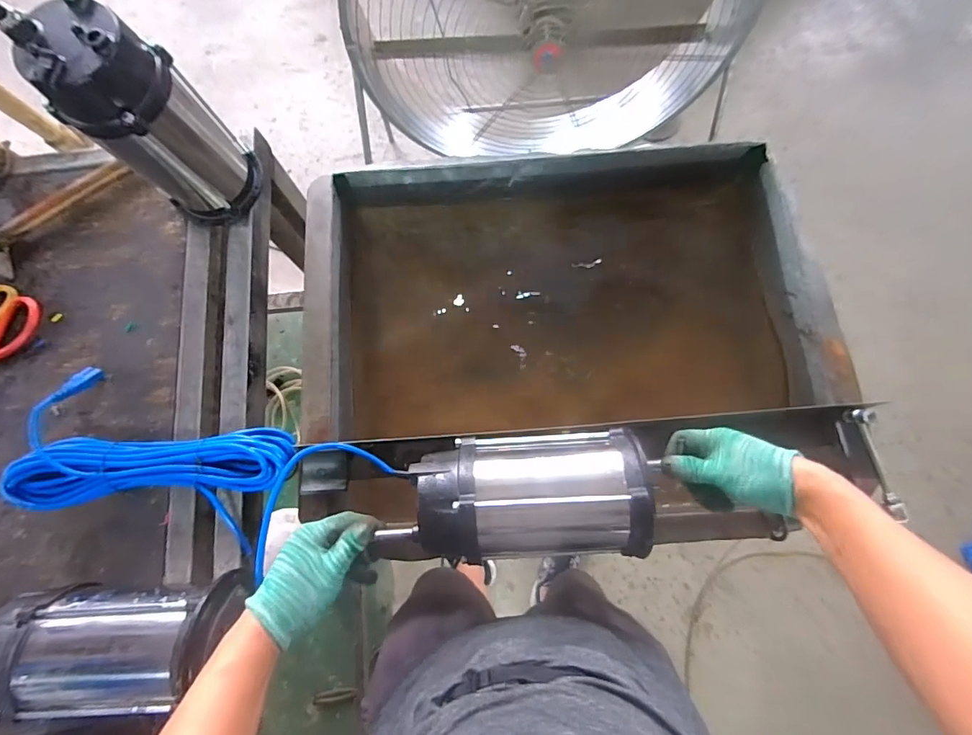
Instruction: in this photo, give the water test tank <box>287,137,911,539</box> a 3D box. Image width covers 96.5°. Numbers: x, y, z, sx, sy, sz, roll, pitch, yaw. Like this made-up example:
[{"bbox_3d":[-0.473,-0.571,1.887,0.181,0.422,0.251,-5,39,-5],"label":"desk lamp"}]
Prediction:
[{"bbox_3d":[0.119,-0.090,0.749,0.746,0.234,0.470,-2,78,1],"label":"water test tank"}]

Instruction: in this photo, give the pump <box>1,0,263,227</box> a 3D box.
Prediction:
[{"bbox_3d":[-0.417,-0.305,0.562,0.104,0.265,0.120,14,79,4],"label":"pump"}]

